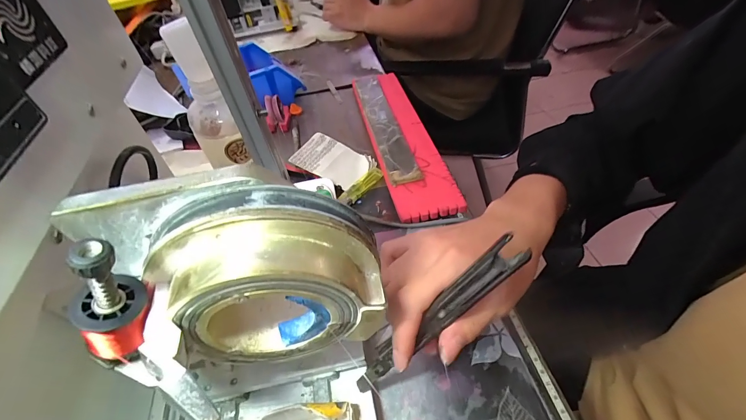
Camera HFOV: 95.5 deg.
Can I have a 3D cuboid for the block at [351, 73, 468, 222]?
[{"bbox_3d":[0.036,-0.116,0.501,0.079,0.013,0.324,-13,50,-5],"label":"block"}]

